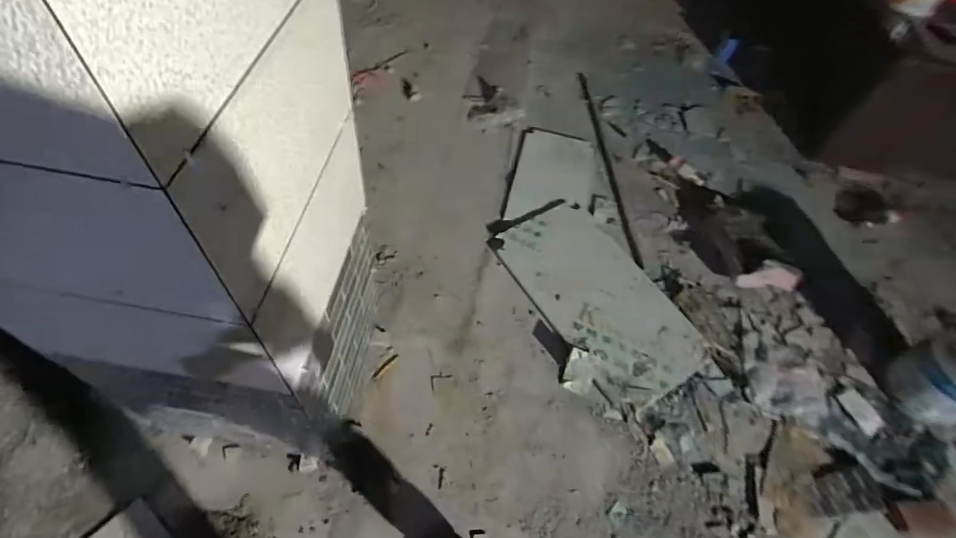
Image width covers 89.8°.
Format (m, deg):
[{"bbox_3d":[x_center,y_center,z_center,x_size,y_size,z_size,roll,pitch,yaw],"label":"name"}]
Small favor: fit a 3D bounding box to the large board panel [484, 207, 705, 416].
[{"bbox_3d":[0.471,0.092,1.874,0.471,0.027,0.855,-26,63,-19],"label":"large board panel"}]

